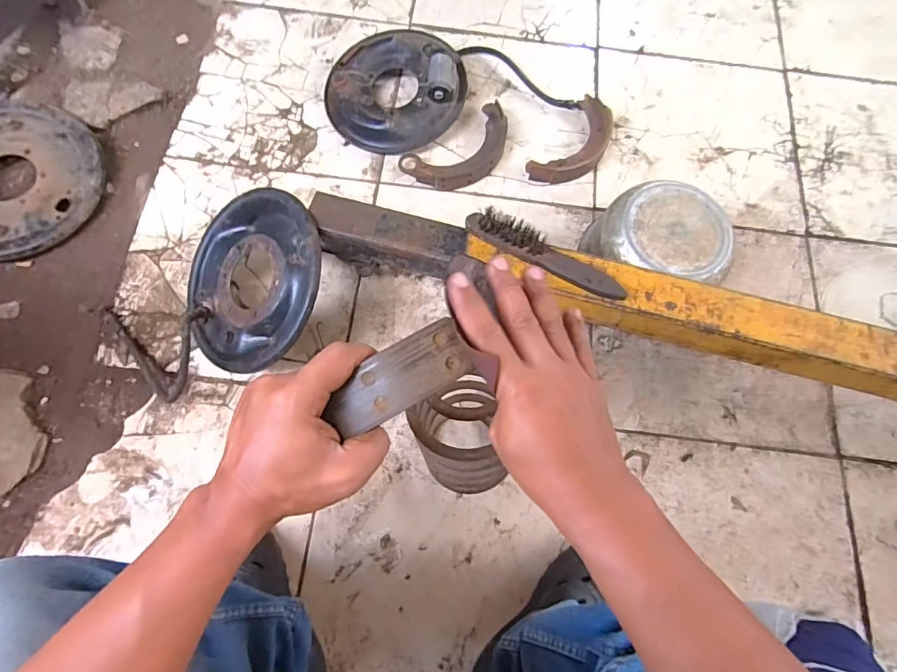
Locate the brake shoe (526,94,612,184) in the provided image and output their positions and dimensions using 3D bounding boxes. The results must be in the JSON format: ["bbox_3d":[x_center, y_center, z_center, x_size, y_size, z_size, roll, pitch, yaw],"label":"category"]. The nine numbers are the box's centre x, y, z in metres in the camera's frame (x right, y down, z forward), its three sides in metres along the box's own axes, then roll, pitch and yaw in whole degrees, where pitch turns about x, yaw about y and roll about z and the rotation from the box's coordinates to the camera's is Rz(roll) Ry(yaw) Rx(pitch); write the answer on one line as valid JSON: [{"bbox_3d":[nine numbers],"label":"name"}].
[{"bbox_3d":[0.244,-0.360,0.905,0.098,0.034,0.208,38,76,9],"label":"brake shoe"}]

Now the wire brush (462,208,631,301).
[{"bbox_3d":[0.132,-0.112,0.638,0.229,0.036,0.034,26,72,6],"label":"wire brush"}]

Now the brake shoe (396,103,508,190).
[{"bbox_3d":[0.028,-0.346,0.894,0.220,0.034,0.117,-35,77,-11],"label":"brake shoe"}]

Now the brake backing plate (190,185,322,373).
[{"bbox_3d":[-0.290,-0.084,0.714,0.261,0.030,0.267,-4,82,27],"label":"brake backing plate"}]

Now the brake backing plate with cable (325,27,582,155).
[{"bbox_3d":[-0.005,-0.503,0.916,0.468,0.081,0.249,-16,74,-7],"label":"brake backing plate with cable"}]

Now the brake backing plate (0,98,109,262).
[{"bbox_3d":[-0.770,-0.272,0.830,0.295,0.054,0.292,1,73,-2],"label":"brake backing plate"}]

